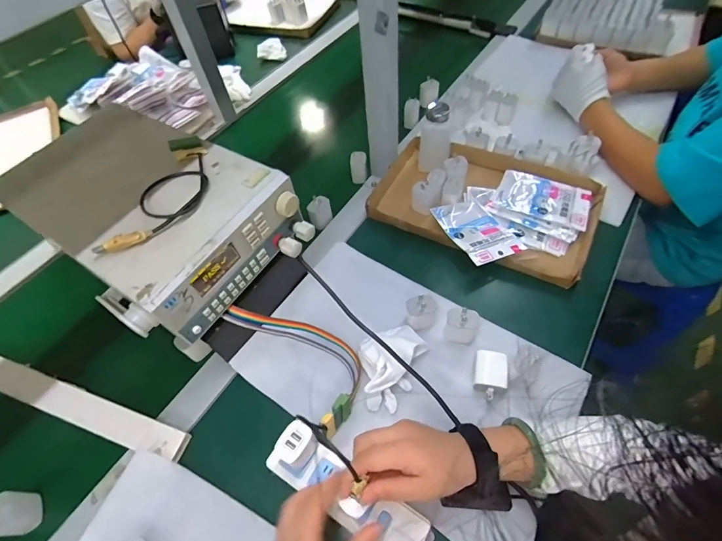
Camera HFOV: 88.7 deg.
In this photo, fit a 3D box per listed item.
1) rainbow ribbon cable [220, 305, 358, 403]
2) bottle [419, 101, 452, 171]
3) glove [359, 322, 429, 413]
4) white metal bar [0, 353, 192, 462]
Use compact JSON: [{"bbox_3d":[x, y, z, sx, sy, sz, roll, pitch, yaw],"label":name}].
[{"bbox_3d":[-0.086,0.099,0.496,0.196,0.021,0.069,28,57,-15],"label":"rainbow ribbon cable"},{"bbox_3d":[0.134,-0.234,0.666,0.055,0.119,0.049,8,57,10],"label":"bottle"},{"bbox_3d":[0.034,0.120,0.495,0.079,0.046,0.117,22,60,18],"label":"glove"},{"bbox_3d":[-0.497,0.158,0.535,0.584,0.020,0.041,14,58,14],"label":"white metal bar"}]

